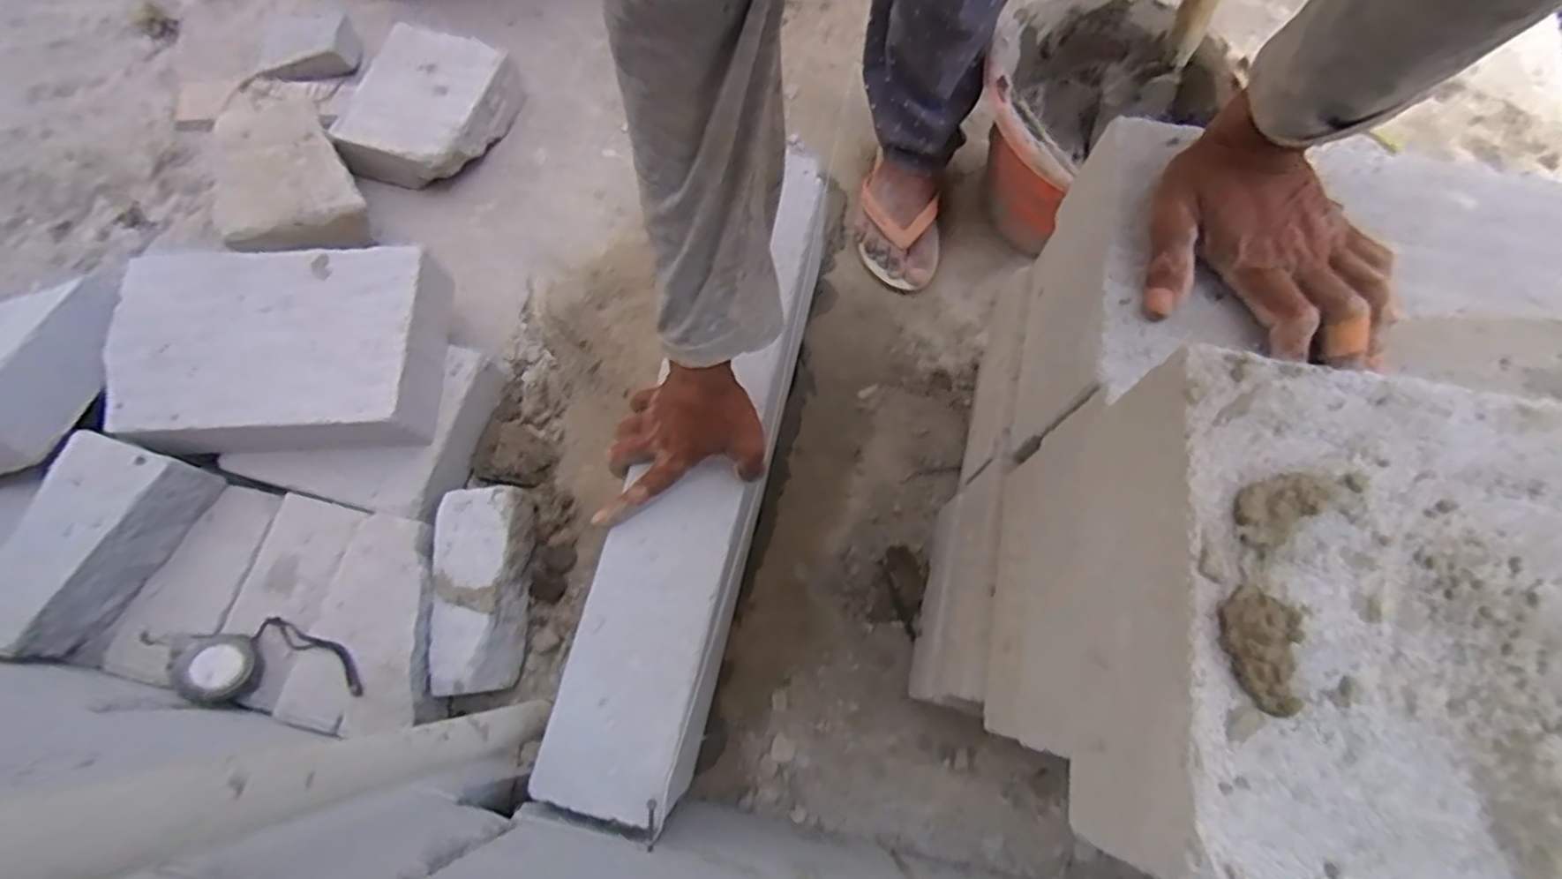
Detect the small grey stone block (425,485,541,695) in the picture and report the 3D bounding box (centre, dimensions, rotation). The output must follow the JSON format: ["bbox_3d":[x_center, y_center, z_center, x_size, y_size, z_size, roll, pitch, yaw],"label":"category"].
[{"bbox_3d":[-0.308,0.151,0.690,0.086,0.070,0.201,0,71,1],"label":"small grey stone block"}]

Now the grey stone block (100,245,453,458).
[{"bbox_3d":[-0.522,-0.095,0.706,0.324,0.068,0.208,-3,71,0],"label":"grey stone block"}]

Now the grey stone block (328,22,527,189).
[{"bbox_3d":[-0.473,-0.443,0.907,0.180,0.078,0.213,15,72,5],"label":"grey stone block"}]

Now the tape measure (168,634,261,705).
[{"bbox_3d":[-0.520,0.210,0.618,0.055,0.038,0.058,-5,71,-1],"label":"tape measure"}]

